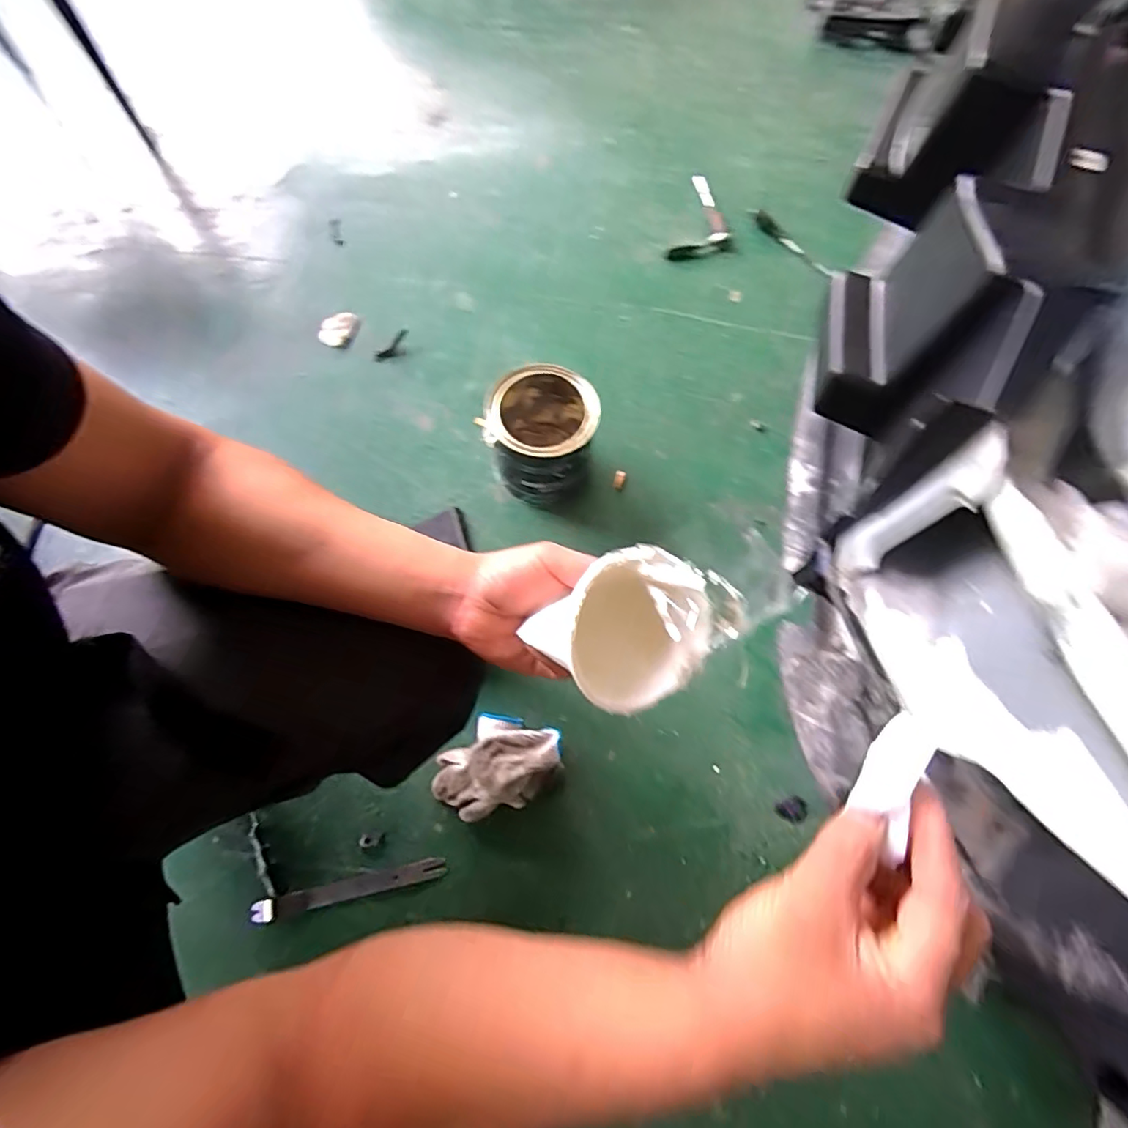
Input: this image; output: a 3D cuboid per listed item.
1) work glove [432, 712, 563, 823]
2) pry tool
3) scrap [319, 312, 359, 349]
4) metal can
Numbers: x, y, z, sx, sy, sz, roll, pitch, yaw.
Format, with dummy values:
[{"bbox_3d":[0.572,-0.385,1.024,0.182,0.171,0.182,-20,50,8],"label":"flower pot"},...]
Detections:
[{"bbox_3d":[-0.085,0.263,0.703,0.117,0.070,0.159,42,72,13],"label":"work glove"},{"bbox_3d":[-0.265,0.402,0.665,0.226,0.021,0.026,-10,69,-7],"label":"pry tool"},{"bbox_3d":[-0.419,-0.435,1.008,0.074,0.024,0.058,-24,72,-12],"label":"scrap"},{"bbox_3d":[-0.034,-0.199,0.843,0.158,0.162,0.160,1,68,-3],"label":"metal can"}]

